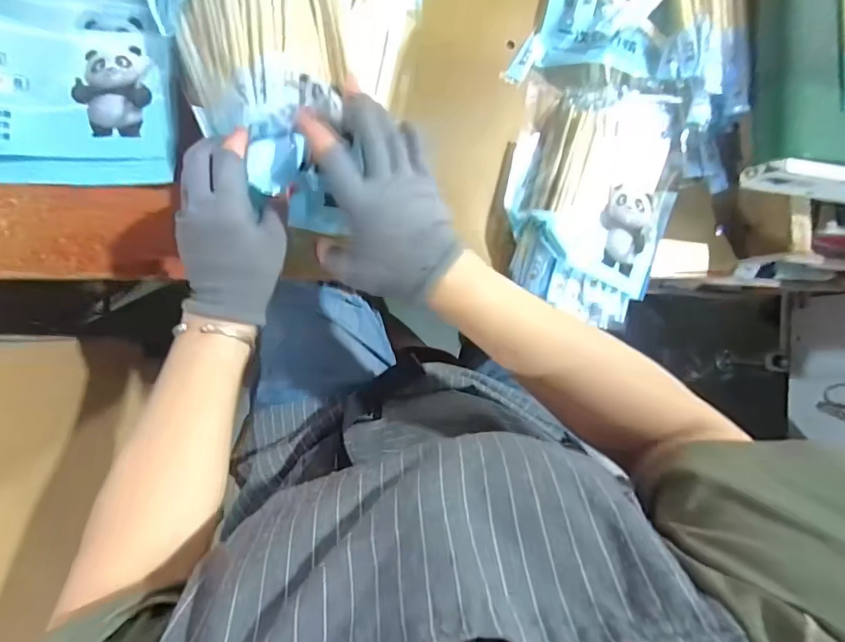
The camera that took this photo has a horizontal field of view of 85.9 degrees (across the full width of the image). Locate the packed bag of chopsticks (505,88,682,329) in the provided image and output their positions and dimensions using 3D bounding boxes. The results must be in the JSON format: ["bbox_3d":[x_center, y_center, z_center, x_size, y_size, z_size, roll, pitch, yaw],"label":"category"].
[{"bbox_3d":[0.176,-0.129,0.472,0.162,0.045,0.240,13,86,-7],"label":"packed bag of chopsticks"}]

